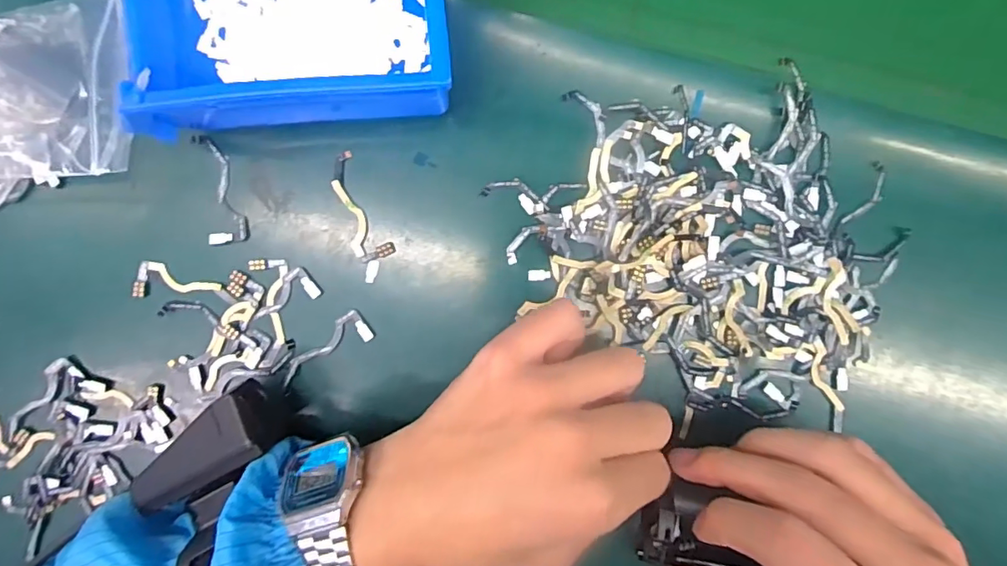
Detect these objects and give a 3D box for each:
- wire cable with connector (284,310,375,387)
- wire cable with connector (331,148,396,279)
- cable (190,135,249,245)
[{"bbox_3d":[-0.089,0.033,0.260,0.050,0.004,0.017,-34,92,0],"label":"wire cable with connector"},{"bbox_3d":[-0.069,-0.033,0.256,0.018,0.004,0.062,-19,92,0],"label":"wire cable with connector"},{"bbox_3d":[-0.137,-0.046,0.257,0.018,0.004,0.053,-9,92,0],"label":"cable"}]

